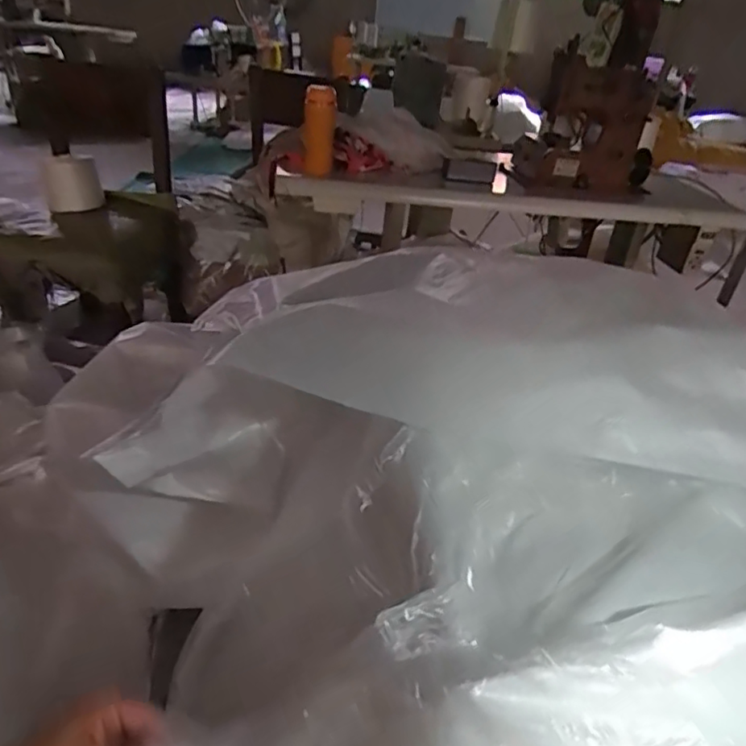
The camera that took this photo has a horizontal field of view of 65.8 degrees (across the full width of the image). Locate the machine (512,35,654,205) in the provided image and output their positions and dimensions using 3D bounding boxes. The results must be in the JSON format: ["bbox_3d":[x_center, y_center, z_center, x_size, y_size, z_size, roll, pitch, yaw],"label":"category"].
[{"bbox_3d":[0.531,-0.581,1.413,0.308,0.305,0.134,1,33,-6],"label":"machine"}]

